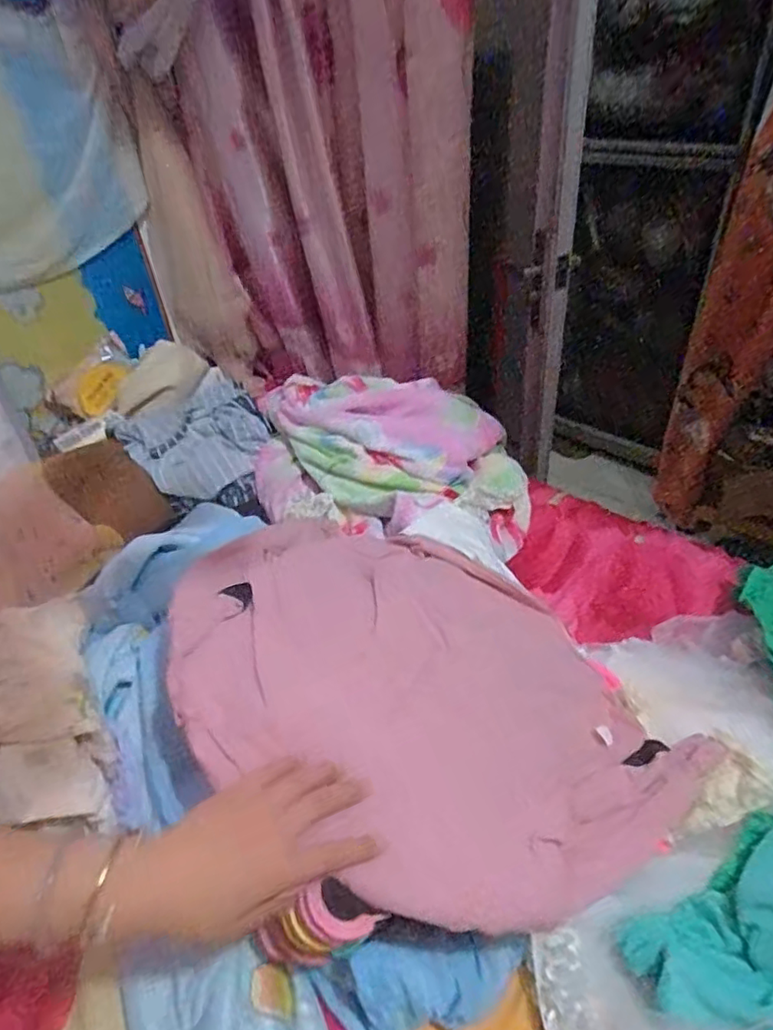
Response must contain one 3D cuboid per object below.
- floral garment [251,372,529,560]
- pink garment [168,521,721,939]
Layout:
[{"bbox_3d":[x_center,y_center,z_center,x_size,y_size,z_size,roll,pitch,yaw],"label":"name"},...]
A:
[{"bbox_3d":[-0.001,-0.090,0.940,0.436,0.145,0.305,0,41,8],"label":"floral garment"},{"bbox_3d":[0.050,0.163,0.552,0.492,0.042,0.368,25,37,3],"label":"pink garment"}]

